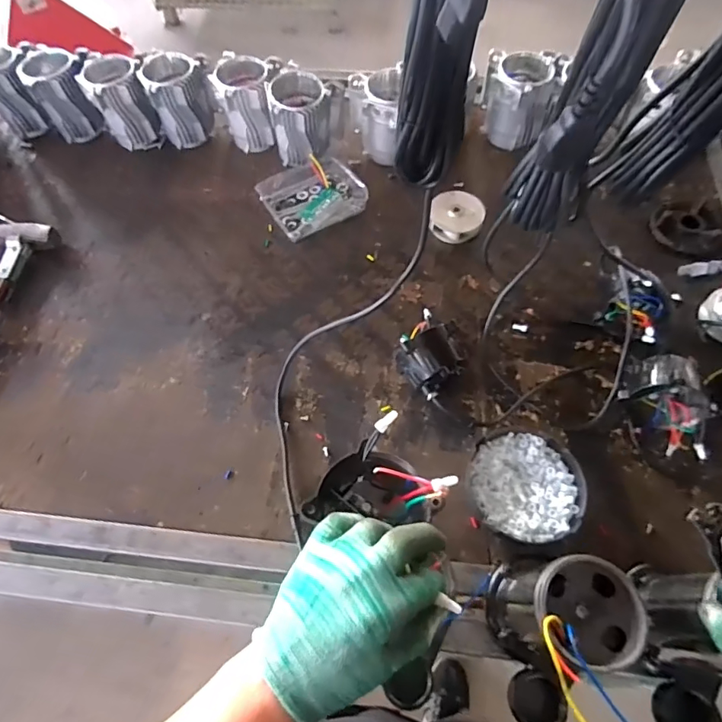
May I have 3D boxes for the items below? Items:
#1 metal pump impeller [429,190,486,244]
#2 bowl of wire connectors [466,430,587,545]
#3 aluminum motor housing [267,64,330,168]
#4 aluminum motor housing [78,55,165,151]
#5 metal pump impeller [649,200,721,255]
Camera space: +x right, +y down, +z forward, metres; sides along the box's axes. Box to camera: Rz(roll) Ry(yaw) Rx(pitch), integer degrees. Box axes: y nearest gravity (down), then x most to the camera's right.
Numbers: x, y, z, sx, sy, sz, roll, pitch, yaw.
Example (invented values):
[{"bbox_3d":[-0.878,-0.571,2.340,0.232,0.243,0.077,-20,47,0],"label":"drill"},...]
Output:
[{"bbox_3d":[0.170,-0.253,0.853,0.091,0.046,0.087,-1,63,1],"label":"metal pump impeller"},{"bbox_3d":[0.211,0.165,0.628,0.139,0.052,0.136,-1,63,1],"label":"bowl of wire connectors"},{"bbox_3d":[-0.109,-0.459,0.904,0.115,0.133,0.129,-5,63,-1],"label":"aluminum motor housing"},{"bbox_3d":[-0.467,-0.500,0.946,0.109,0.147,0.096,-22,64,-9],"label":"aluminum motor housing"},{"bbox_3d":[0.583,-0.237,0.829,0.143,0.021,0.129,-41,69,-18],"label":"metal pump impeller"}]

